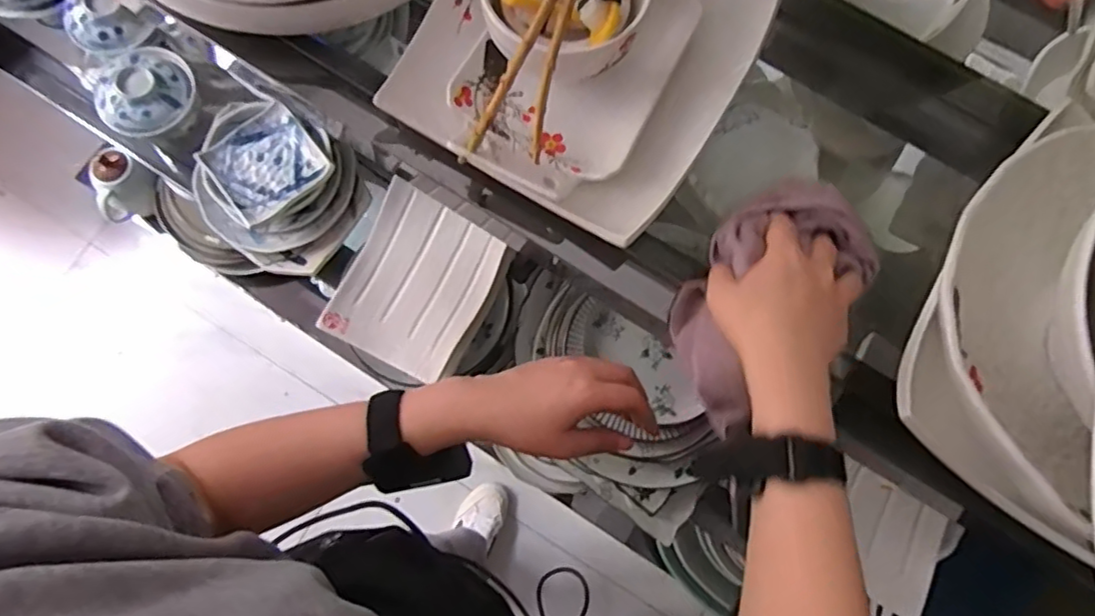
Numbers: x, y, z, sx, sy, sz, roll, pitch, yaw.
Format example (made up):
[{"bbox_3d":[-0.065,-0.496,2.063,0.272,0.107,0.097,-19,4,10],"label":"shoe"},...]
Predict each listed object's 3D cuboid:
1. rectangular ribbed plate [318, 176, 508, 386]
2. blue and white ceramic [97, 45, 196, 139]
[{"bbox_3d":[-0.138,-0.025,0.650,0.138,0.028,0.168,30,79,5],"label":"rectangular ribbed plate"},{"bbox_3d":[-0.520,-0.281,0.798,0.122,0.035,0.119,-37,81,-8],"label":"blue and white ceramic"}]

